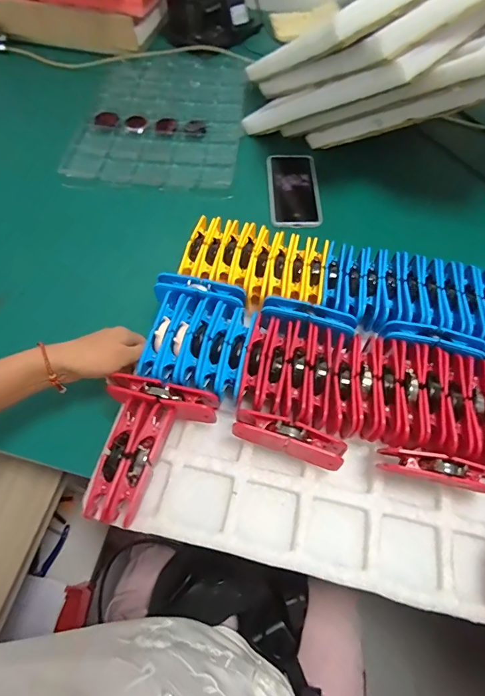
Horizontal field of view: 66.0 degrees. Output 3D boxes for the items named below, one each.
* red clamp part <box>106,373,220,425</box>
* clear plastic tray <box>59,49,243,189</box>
[{"bbox_3d":[-0.079,0.050,0.385,0.113,0.027,0.029,16,59,-7],"label":"red clamp part"},{"bbox_3d":[-0.154,-0.464,0.743,0.309,0.038,0.420,-1,59,0],"label":"clear plastic tray"}]

